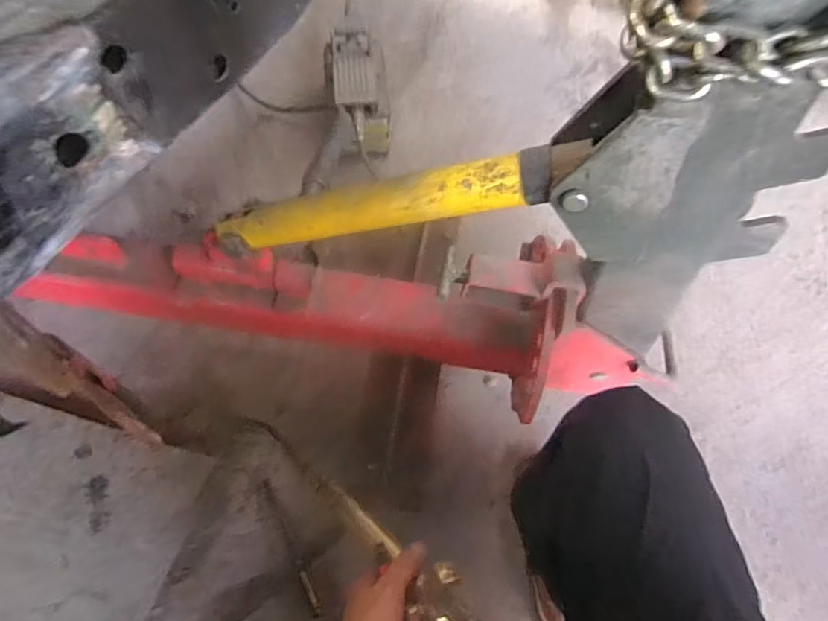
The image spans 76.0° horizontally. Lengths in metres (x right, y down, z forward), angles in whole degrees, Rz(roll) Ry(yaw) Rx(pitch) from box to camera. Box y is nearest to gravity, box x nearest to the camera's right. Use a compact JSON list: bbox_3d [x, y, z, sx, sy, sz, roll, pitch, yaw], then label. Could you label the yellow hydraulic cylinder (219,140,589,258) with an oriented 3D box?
[{"bbox_3d":[-0.043,-0.123,0.618,0.460,0.046,0.053,-6,59,23],"label":"yellow hydraulic cylinder"}]

